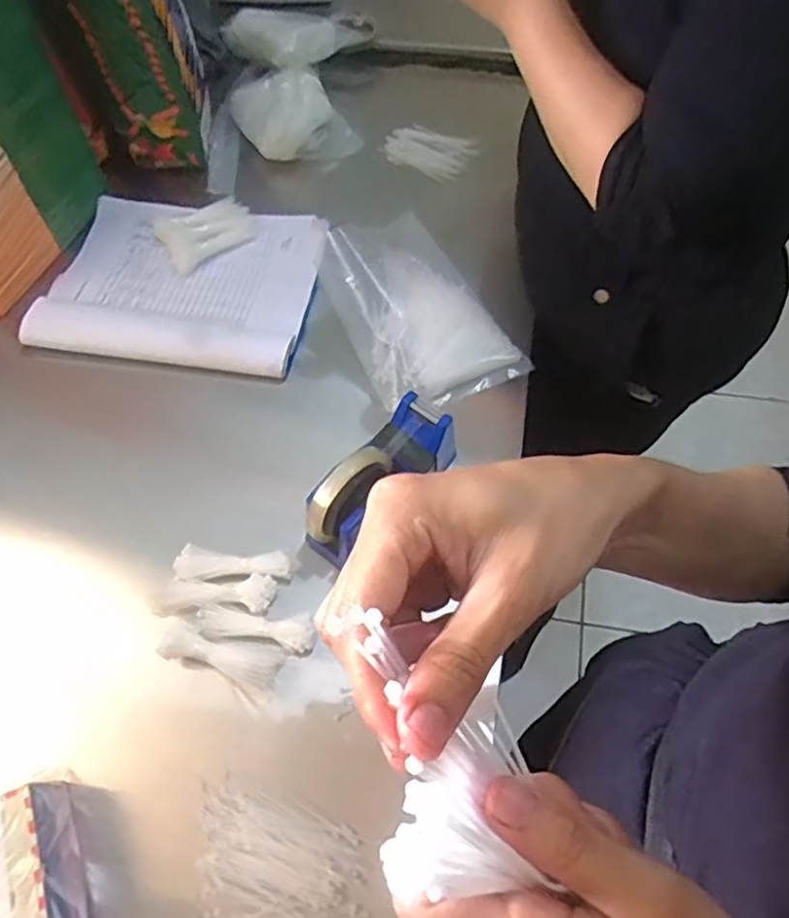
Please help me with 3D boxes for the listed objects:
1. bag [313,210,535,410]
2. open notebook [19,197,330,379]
[{"bbox_3d":[0.022,-0.164,0.712,0.154,0.082,0.214,-28,65,-12],"label":"bag"},{"bbox_3d":[-0.239,-0.205,0.773,0.289,0.028,0.226,6,63,5],"label":"open notebook"}]

